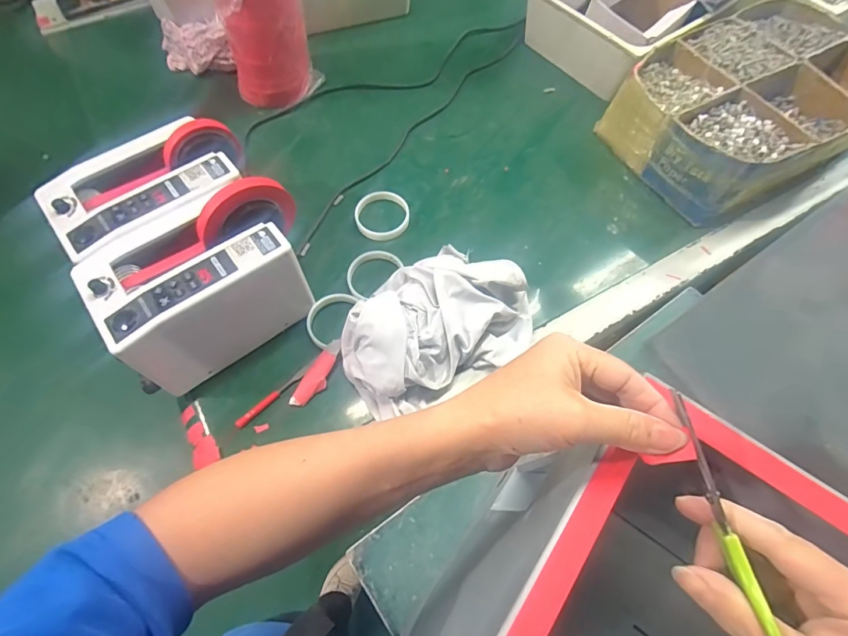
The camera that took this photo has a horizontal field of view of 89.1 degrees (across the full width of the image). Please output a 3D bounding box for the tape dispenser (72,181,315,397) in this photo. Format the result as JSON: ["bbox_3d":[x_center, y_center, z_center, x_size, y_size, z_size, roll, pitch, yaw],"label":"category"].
[{"bbox_3d":[-0.257,-0.044,0.534,0.251,0.172,0.137,-35,71,-15],"label":"tape dispenser"}]

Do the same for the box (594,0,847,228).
[{"bbox_3d":[0.528,-0.348,0.709,0.405,0.115,0.280,-31,70,-14],"label":"box"}]

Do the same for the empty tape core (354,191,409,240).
[{"bbox_3d":[-0.064,-0.163,0.673,0.083,0.012,0.095,6,66,2],"label":"empty tape core"}]

